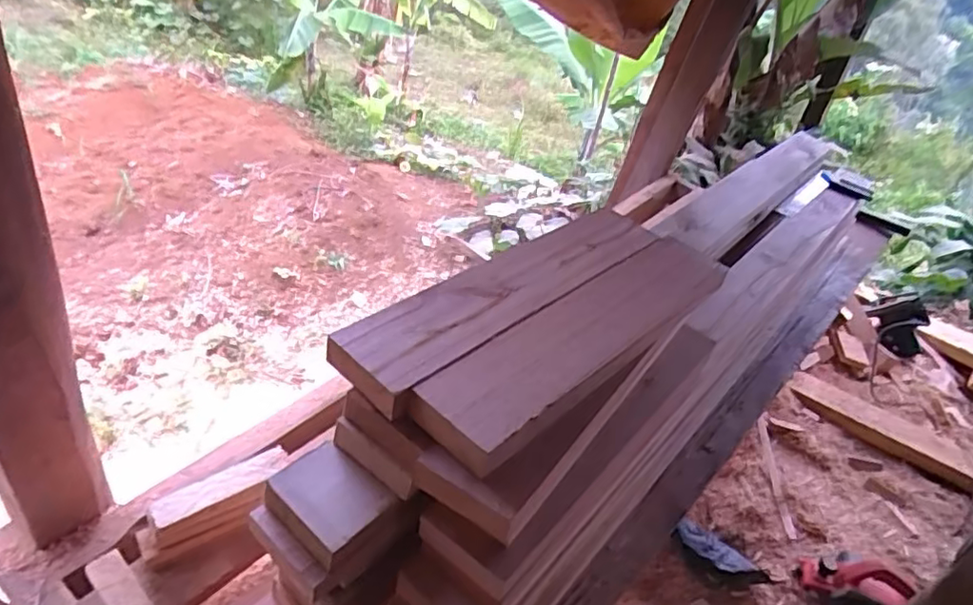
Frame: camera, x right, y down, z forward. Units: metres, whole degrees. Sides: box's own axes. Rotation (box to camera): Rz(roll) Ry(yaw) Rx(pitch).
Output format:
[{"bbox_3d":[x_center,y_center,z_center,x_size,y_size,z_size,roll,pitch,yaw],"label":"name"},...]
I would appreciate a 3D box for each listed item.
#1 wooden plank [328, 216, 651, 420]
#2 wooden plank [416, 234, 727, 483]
[{"bbox_3d":[0.029,-0.016,0.590,0.084,0.030,0.383,37,45,26],"label":"wooden plank"},{"bbox_3d":[0.093,0.026,0.558,0.085,0.028,0.369,37,45,27],"label":"wooden plank"}]

